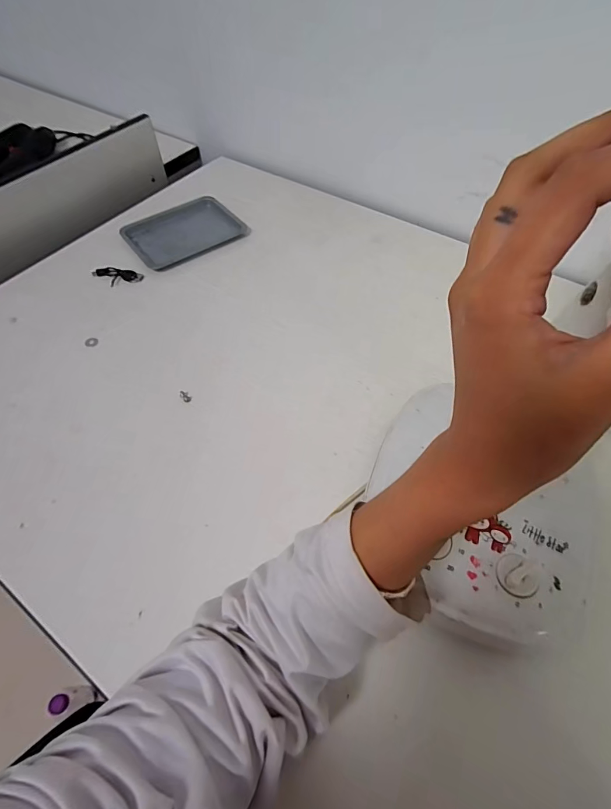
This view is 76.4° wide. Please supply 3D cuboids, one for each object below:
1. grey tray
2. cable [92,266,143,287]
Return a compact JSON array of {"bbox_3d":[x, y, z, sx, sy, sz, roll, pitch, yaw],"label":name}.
[{"bbox_3d":[-0.197,-0.279,0.624,0.168,0.014,0.148,-32,62,-19],"label":"grey tray"},{"bbox_3d":[-0.270,-0.181,0.555,0.069,0.011,0.034,6,57,4],"label":"cable"}]

